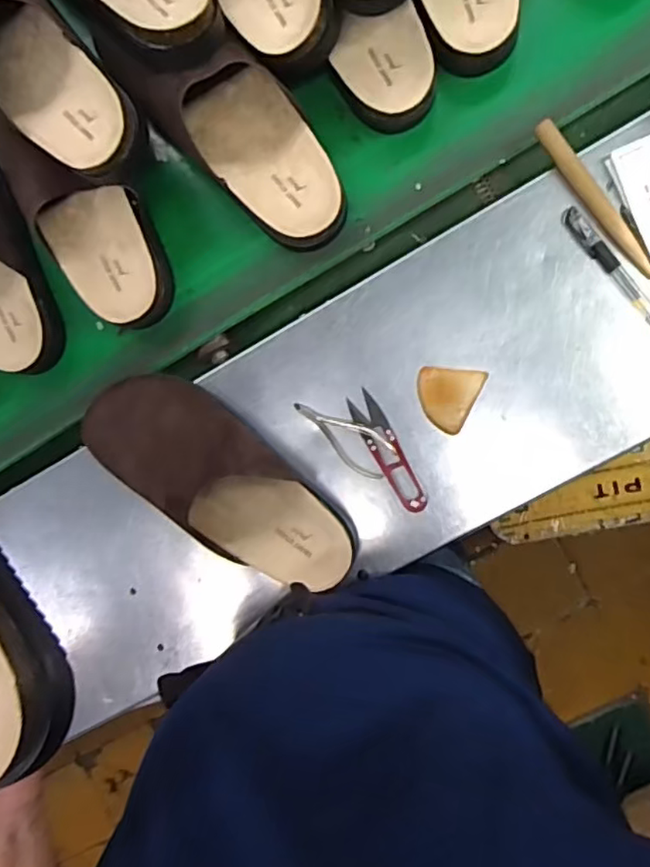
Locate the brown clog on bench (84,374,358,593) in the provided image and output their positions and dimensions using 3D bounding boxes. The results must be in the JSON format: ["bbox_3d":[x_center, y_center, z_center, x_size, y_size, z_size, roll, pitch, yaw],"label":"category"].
[{"bbox_3d":[-0.091,0.039,0.546,0.270,0.083,0.103,33,97,6],"label":"brown clog on bench"}]

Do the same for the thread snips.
[{"bbox_3d":[0.057,0.018,0.561,0.026,0.011,0.118,-29,88,9],"label":"thread snips"}]

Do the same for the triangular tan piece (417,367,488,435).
[{"bbox_3d":[0.114,-0.030,0.558,0.057,0.004,0.057,5,93,9],"label":"triangular tan piece"}]

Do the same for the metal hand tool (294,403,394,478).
[{"bbox_3d":[0.015,0.003,0.570,0.101,0.005,0.043,31,98,5],"label":"metal hand tool"}]

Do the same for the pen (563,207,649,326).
[{"bbox_3d":[0.255,-0.135,0.530,0.016,0.009,0.147,-37,86,9],"label":"pen"}]

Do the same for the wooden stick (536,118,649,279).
[{"bbox_3d":[0.233,-0.200,0.525,0.017,0.014,0.158,-36,87,9],"label":"wooden stick"}]

